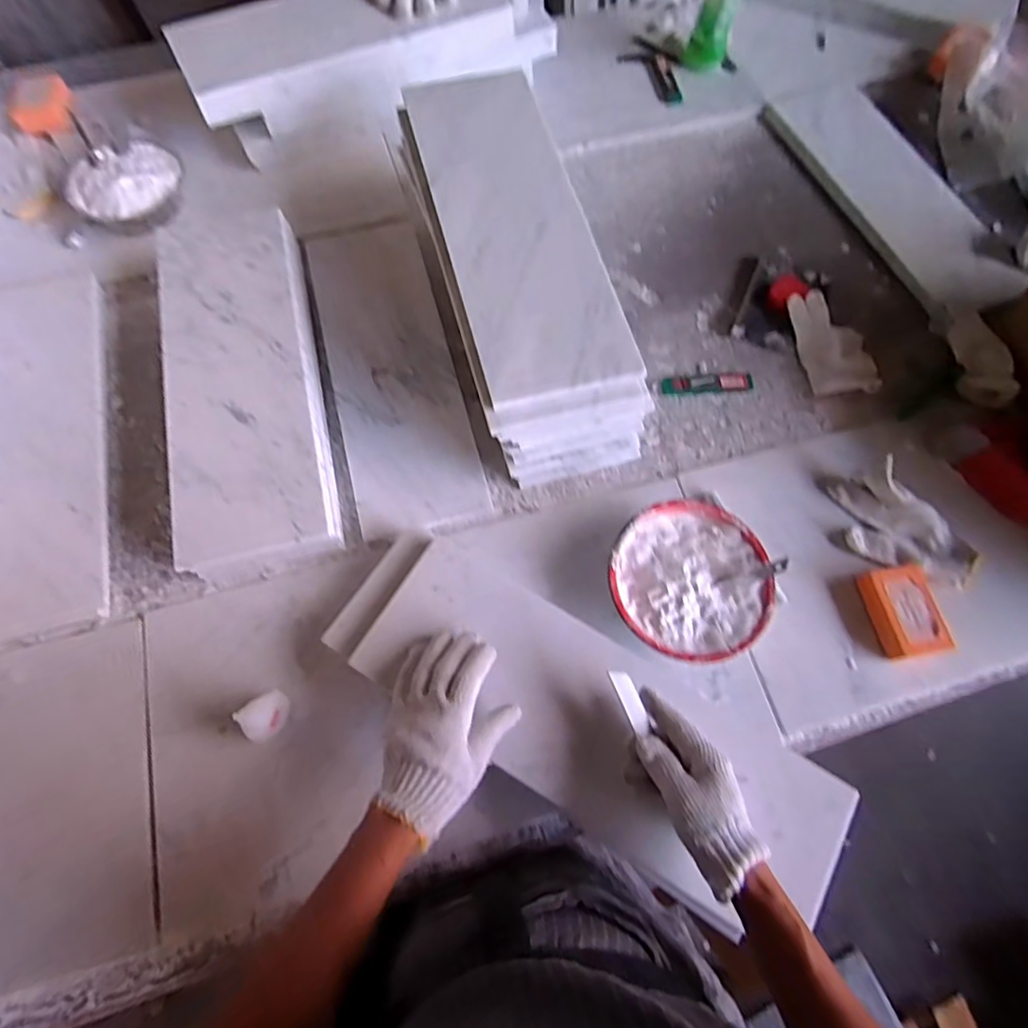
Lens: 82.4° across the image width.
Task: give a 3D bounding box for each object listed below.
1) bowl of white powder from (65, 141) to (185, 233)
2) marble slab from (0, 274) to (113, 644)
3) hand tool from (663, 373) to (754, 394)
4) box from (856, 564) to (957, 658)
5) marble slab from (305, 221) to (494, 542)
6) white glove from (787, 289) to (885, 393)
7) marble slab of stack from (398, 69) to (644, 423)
[{"bbox_3d":[-0.527,-0.445,0.814,0.143,0.051,0.132,1,68,-2],"label":"bowl of white powder"},{"bbox_3d":[-0.560,-0.089,0.677,0.157,0.026,0.468,-14,69,-8],"label":"marble slab"},{"bbox_3d":[0.245,-0.164,0.741,0.113,0.011,0.022,-7,69,-5],"label":"hand tool"},{"bbox_3d":[0.413,0.102,0.619,0.060,0.027,0.089,-7,69,-5],"label":"box"},{"bbox_3d":[-0.157,-0.196,0.747,0.152,0.014,0.455,-14,70,-8],"label":"marble slab"},{"bbox_3d":[0.412,-0.225,0.763,0.074,0.020,0.155,-14,74,15],"label":"white glove"},{"bbox_3d":[-0.006,-0.316,0.637,0.159,0.019,0.465,-13,69,-7],"label":"marble slab of stack"}]

